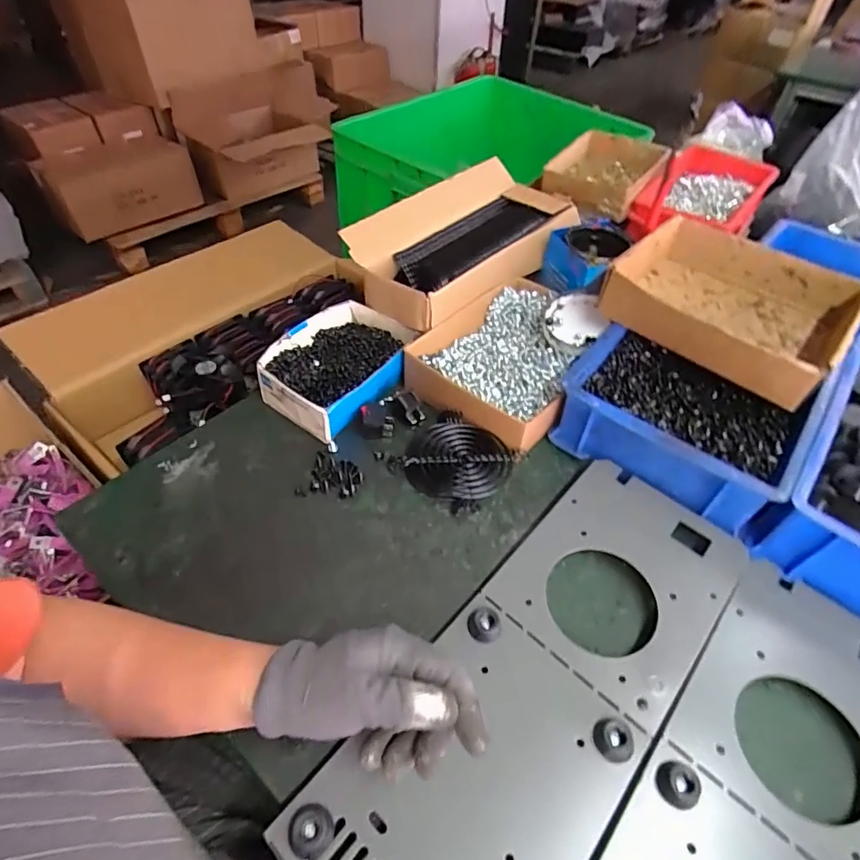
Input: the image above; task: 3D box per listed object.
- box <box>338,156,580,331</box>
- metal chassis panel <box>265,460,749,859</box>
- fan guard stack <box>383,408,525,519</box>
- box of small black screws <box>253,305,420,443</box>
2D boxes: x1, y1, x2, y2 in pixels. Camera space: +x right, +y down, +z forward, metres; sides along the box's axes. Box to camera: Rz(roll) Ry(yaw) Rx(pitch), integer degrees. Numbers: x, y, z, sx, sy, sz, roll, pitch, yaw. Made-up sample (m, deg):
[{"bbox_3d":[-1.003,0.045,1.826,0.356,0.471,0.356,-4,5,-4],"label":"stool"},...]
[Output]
[{"bbox_3d":[0.050,-0.238,0.648,0.162,0.089,0.323,32,54,24],"label":"box"},{"bbox_3d":[0.086,0.173,0.359,0.151,0.015,0.380,34,56,23],"label":"metal chassis panel"},{"bbox_3d":[0.025,0.029,0.492,0.101,0.021,0.090,34,56,23],"label":"fan guard stack"},{"bbox_3d":[-0.101,-0.073,0.562,0.131,0.046,0.168,30,55,21],"label":"box of small black screws"}]

